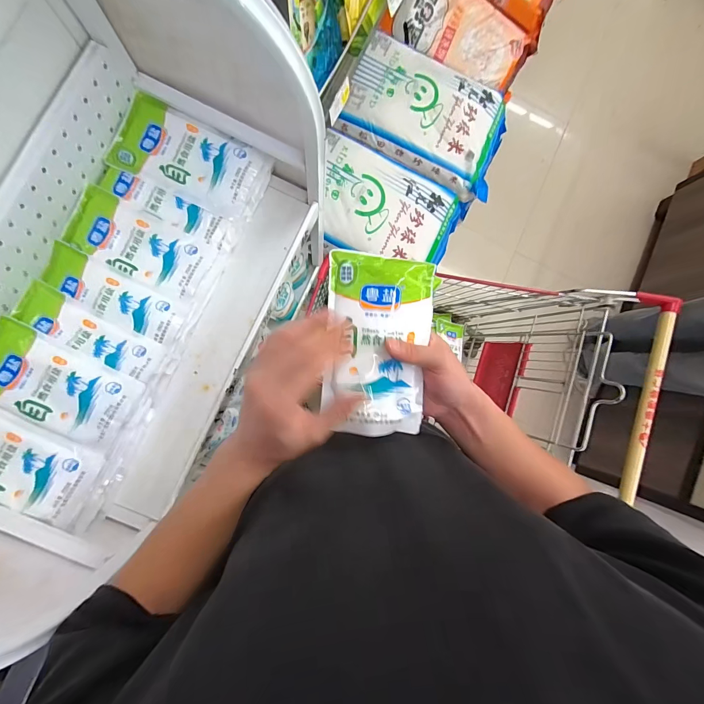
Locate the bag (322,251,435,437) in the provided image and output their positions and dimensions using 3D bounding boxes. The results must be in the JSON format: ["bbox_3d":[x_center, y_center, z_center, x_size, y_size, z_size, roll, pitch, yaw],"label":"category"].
[{"bbox_3d":[0.028,-0.009,0.351,0.110,0.028,0.187,5,86,-6],"label":"bag"}]

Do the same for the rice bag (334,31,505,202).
[{"bbox_3d":[0.250,-0.739,1.061,0.519,0.103,0.365,25,84,-4],"label":"rice bag"}]

